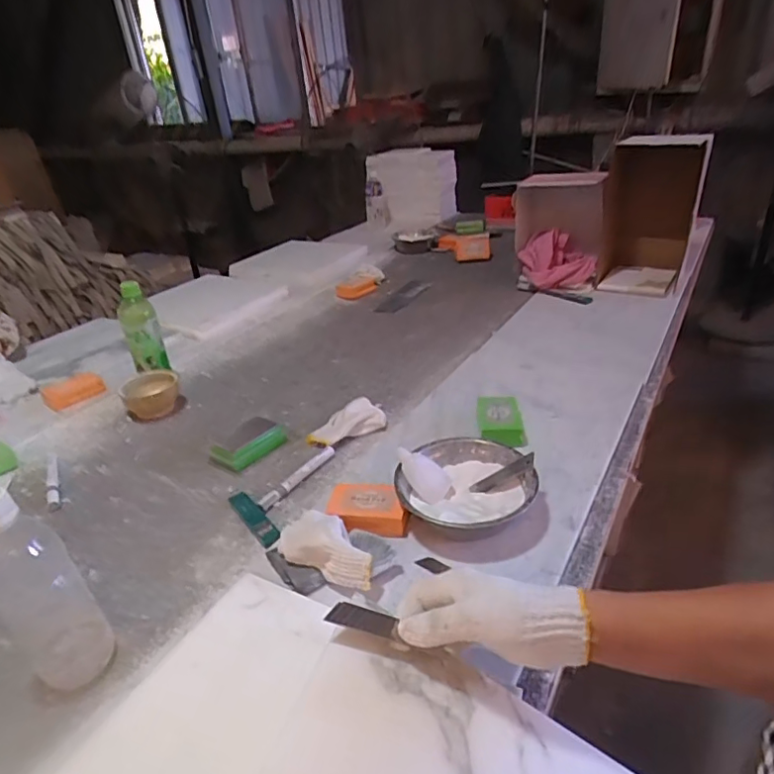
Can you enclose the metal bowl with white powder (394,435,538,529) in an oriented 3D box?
[{"bbox_3d":[0.094,0.121,0.657,0.156,0.044,0.149,-4,30,2],"label":"metal bowl with white powder"}]

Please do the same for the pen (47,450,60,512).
[{"bbox_3d":[-0.487,0.134,0.805,0.017,0.012,0.155,-19,34,-22],"label":"pen"}]

